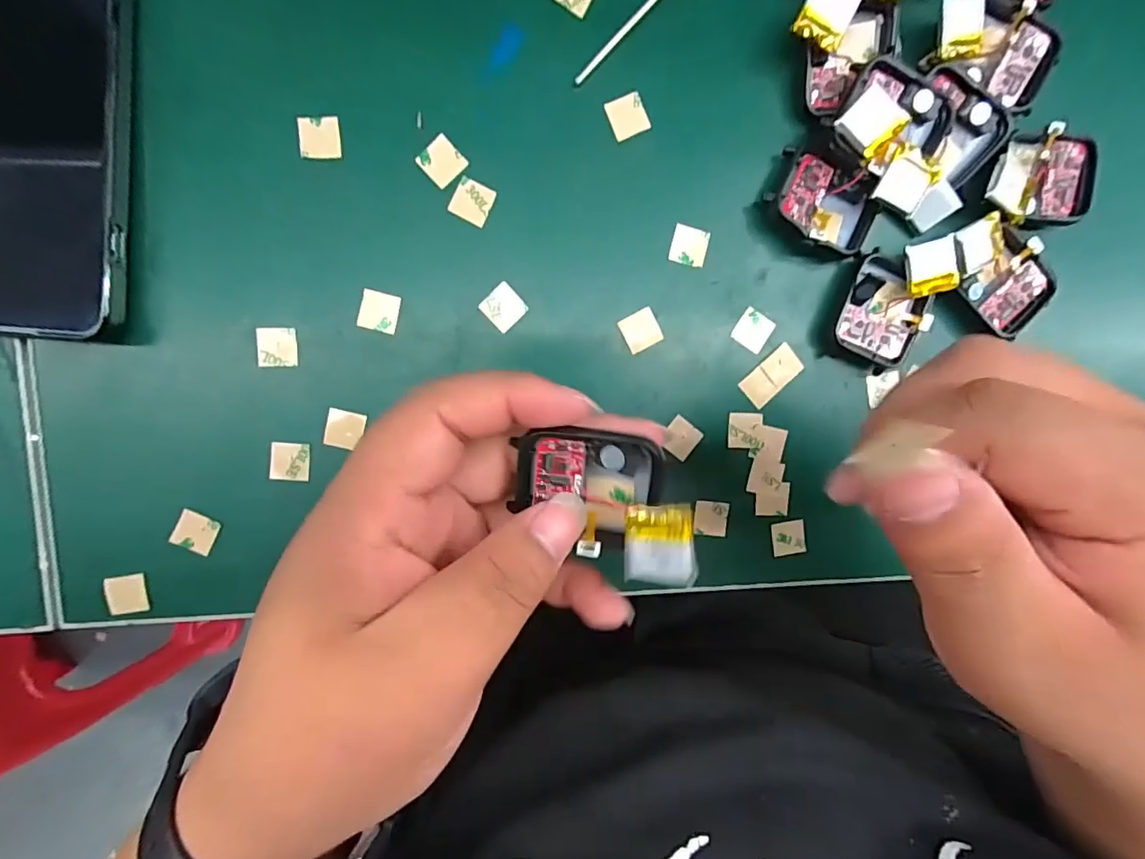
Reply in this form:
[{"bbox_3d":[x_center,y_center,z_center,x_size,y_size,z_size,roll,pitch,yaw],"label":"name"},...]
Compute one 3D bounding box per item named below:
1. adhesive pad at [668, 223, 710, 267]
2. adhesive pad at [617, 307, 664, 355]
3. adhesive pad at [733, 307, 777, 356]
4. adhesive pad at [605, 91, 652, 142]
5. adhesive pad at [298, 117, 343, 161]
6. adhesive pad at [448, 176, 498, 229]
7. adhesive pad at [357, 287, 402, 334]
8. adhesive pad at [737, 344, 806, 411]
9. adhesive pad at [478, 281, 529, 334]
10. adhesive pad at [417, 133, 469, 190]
[{"bbox_3d":[0.050,-0.078,0.221,0.016,0.004,0.016,13,94,-5],"label":"adhesive pad"},{"bbox_3d":[0.030,-0.042,0.222,0.016,0.004,0.015,-28,97,-1],"label":"adhesive pad"},{"bbox_3d":[0.080,-0.043,0.227,0.015,0.004,0.016,33,92,-6],"label":"adhesive pad"},{"bbox_3d":[0.023,-0.129,0.213,0.015,0.004,0.015,-25,97,-2],"label":"adhesive pad"},{"bbox_3d":[-0.099,-0.114,0.203,0.015,0.004,0.015,-6,96,-4],"label":"adhesive pad"},{"bbox_3d":[-0.041,-0.093,0.210,0.015,0.004,0.016,25,93,-6],"label":"adhesive pad"},{"bbox_3d":[-0.079,-0.048,0.213,0.015,0.004,0.015,13,90,-7],"label":"adhesive pad"},{"bbox_3d":[0.088,-0.024,0.229,0.028,0.004,0.014,-42,97,0],"label":"adhesive pad"},{"bbox_3d":[-0.029,-0.051,0.215,0.016,0.004,0.015,-43,97,1],"label":"adhesive pad"},{"bbox_3d":[-0.052,-0.108,0.209,0.015,0.004,0.015,-45,100,-2],"label":"adhesive pad"}]

